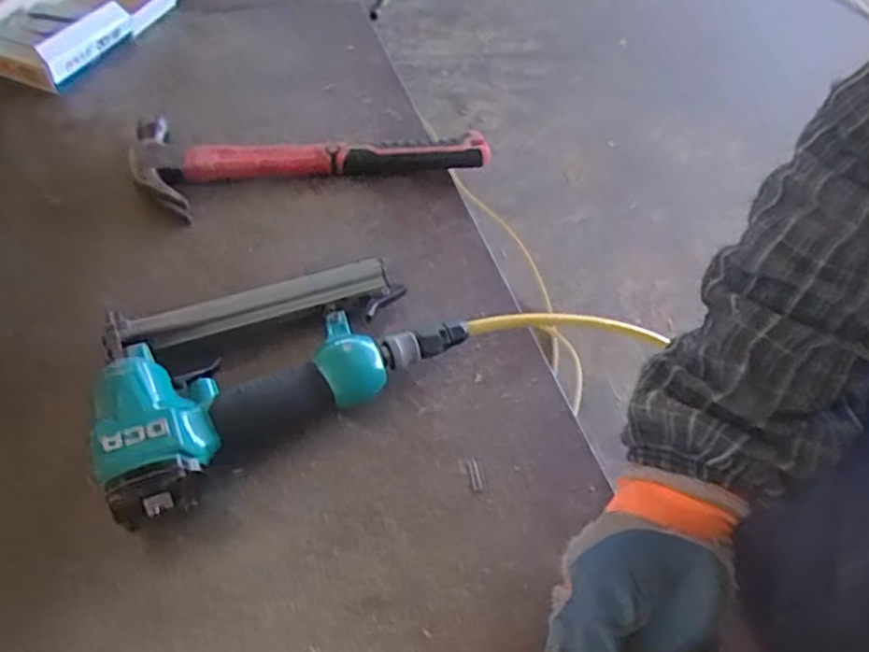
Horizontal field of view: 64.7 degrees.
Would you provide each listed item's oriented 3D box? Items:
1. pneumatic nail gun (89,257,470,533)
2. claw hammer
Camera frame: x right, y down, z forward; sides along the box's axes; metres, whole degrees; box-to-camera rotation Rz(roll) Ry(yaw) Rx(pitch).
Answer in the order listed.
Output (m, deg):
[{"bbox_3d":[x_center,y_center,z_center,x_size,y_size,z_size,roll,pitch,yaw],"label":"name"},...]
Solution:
[{"bbox_3d":[-0.124,0.017,0.503,0.263,0.060,0.149,-29,61,-23],"label":"pneumatic nail gun"},{"bbox_3d":[-0.115,-0.166,0.656,0.326,0.029,0.111,-7,54,-9],"label":"claw hammer"}]

